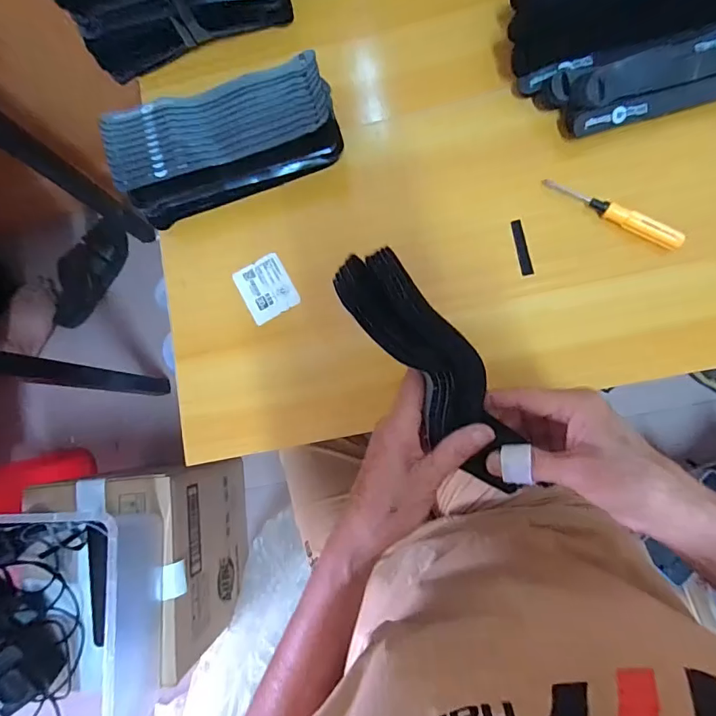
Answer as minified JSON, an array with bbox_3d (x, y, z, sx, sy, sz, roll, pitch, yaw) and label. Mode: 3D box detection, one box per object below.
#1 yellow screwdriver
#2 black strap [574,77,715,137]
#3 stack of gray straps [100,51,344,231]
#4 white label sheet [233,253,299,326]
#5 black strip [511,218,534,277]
[{"bbox_3d":[0.227,-0.131,0.401,0.125,0.016,0.014,32,88,8],"label":"yellow screwdriver"},{"bbox_3d":[0.289,-0.235,0.402,0.191,0.030,0.027,-12,83,5],"label":"black strap"},{"bbox_3d":[-0.121,-0.202,0.423,0.202,0.068,0.084,-18,82,4],"label":"stack of gray straps"},{"bbox_3d":[-0.089,-0.068,0.439,0.048,0.006,0.058,-29,82,2],"label":"white label sheet"},{"bbox_3d":[0.152,-0.102,0.414,0.010,0.004,0.053,-12,83,5],"label":"black strip"}]

